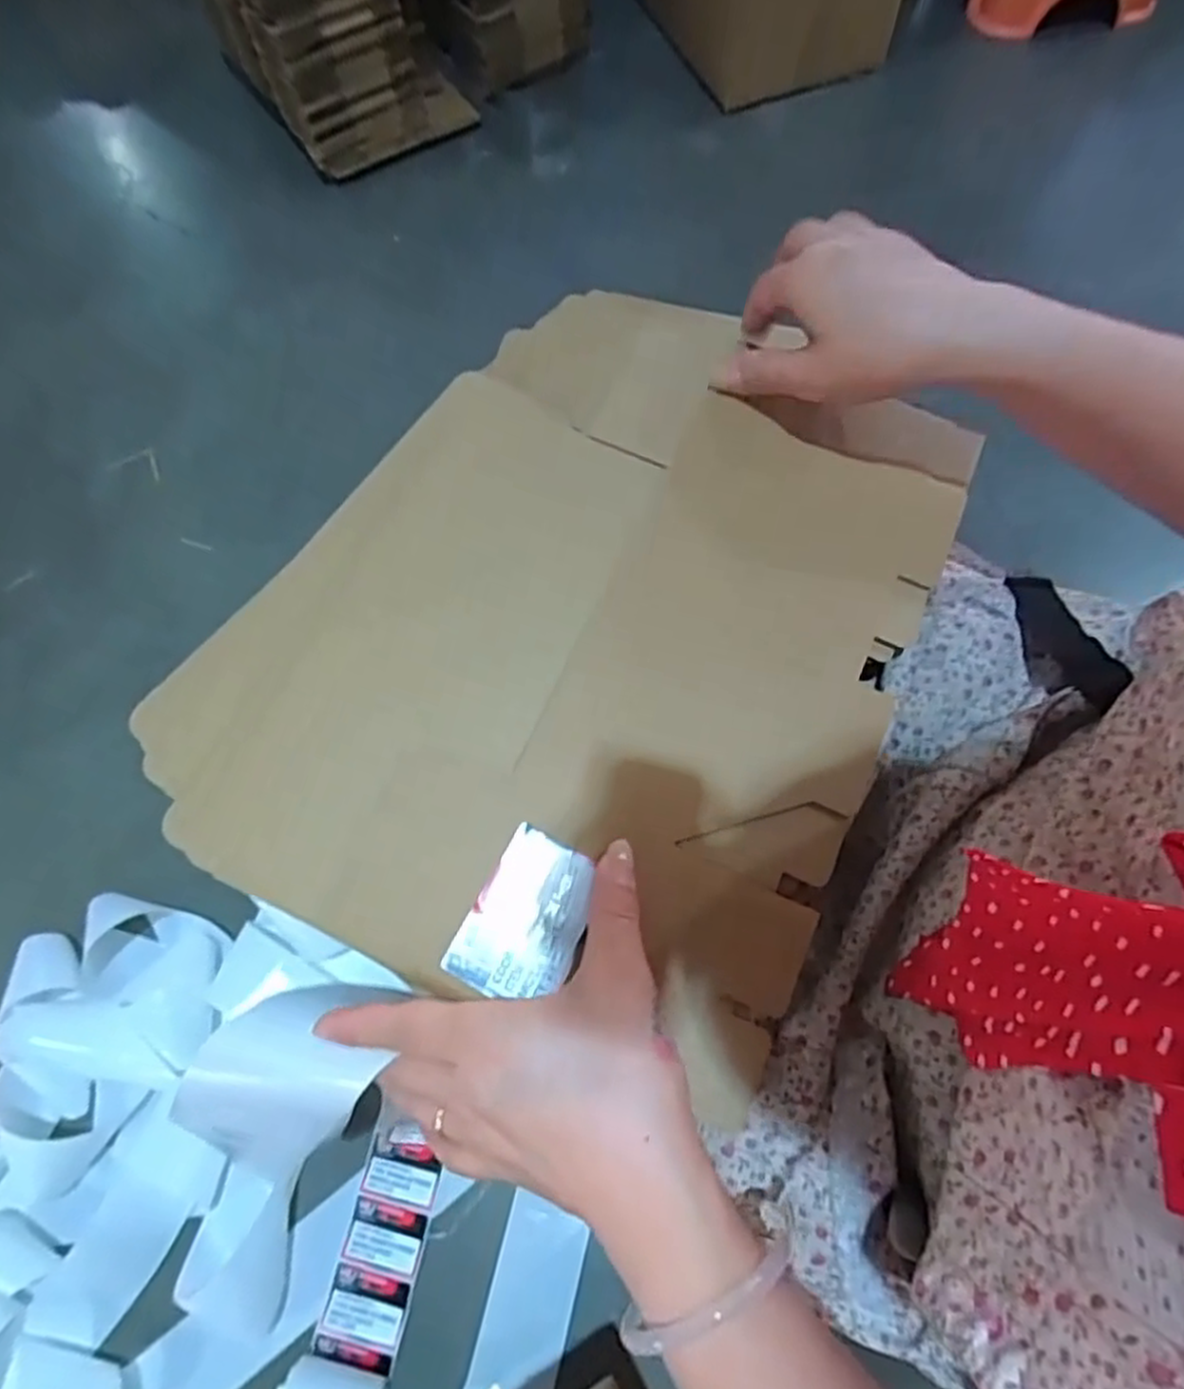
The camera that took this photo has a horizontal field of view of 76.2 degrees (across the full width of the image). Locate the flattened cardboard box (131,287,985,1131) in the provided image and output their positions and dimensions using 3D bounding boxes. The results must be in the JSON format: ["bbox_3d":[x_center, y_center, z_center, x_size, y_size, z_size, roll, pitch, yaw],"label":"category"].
[{"bbox_3d":[-0.002,-0.041,0.395,0.310,0.035,0.377,24,72,10],"label":"flattened cardboard box"}]

